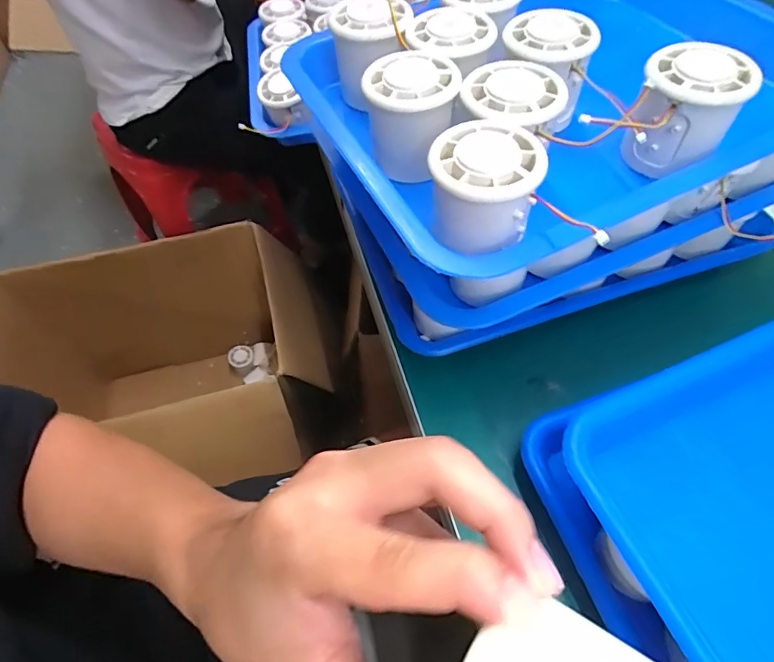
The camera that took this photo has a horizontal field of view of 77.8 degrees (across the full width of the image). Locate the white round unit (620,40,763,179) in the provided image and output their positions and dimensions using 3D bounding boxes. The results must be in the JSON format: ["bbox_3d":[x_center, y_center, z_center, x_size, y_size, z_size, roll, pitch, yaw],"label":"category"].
[{"bbox_3d":[0.173,-0.129,0.282,0.057,0.052,0.060,19,60,14],"label":"white round unit"}]

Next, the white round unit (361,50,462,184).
[{"bbox_3d":[0.015,-0.130,0.299,0.053,0.056,0.058,-1,57,2],"label":"white round unit"}]

